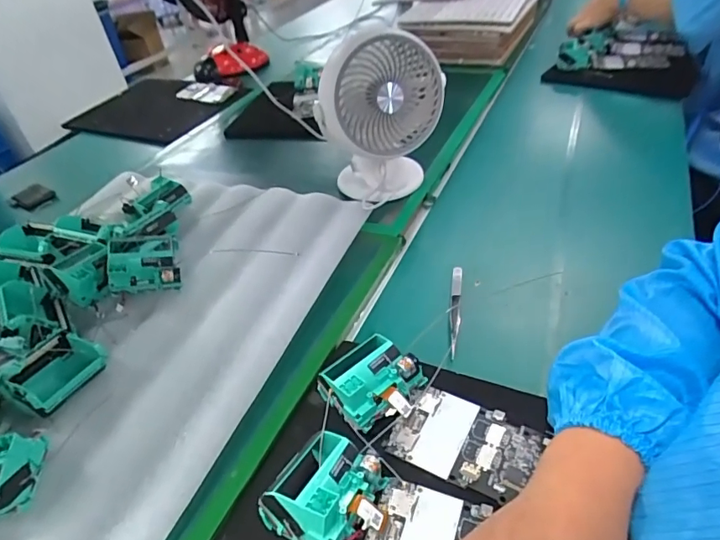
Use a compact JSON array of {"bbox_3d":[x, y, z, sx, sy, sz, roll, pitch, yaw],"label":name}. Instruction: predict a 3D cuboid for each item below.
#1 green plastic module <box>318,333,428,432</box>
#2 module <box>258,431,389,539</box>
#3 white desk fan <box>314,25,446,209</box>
[{"bbox_3d":[0.011,0.090,0.389,0.067,0.038,0.066,-35,46,-29],"label":"green plastic module"},{"bbox_3d":[-0.021,0.145,0.317,0.070,0.047,0.069,17,45,28],"label":"module"},{"bbox_3d":[0.021,-0.194,0.602,0.159,0.206,0.110,-19,40,-13],"label":"white desk fan"}]

